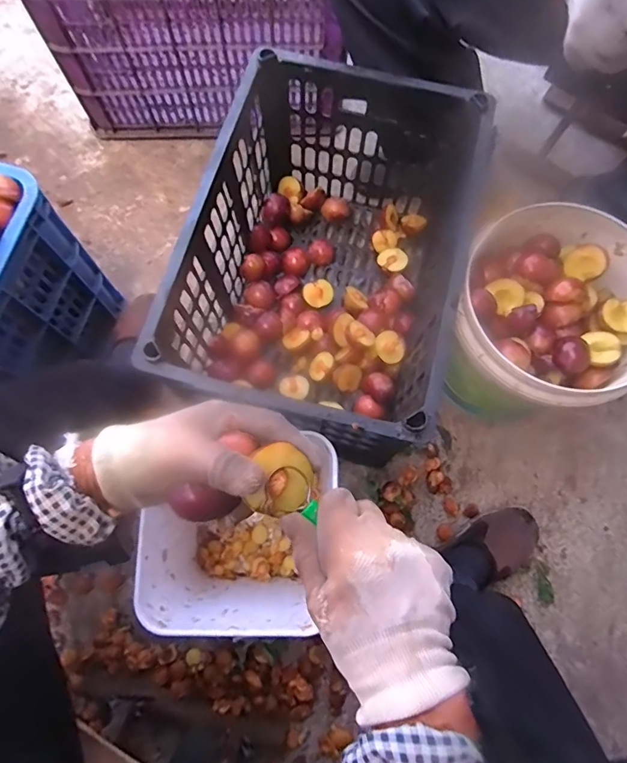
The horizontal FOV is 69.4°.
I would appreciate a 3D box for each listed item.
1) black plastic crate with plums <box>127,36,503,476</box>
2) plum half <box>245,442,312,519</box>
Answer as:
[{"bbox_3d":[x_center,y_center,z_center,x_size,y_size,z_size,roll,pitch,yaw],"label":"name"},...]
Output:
[{"bbox_3d":[0.024,-0.163,0.696,0.354,0.281,0.488,14,75,3],"label":"black plastic crate with plums"},{"bbox_3d":[-0.022,0.069,0.314,0.042,0.025,0.046,6,74,0],"label":"plum half"}]

